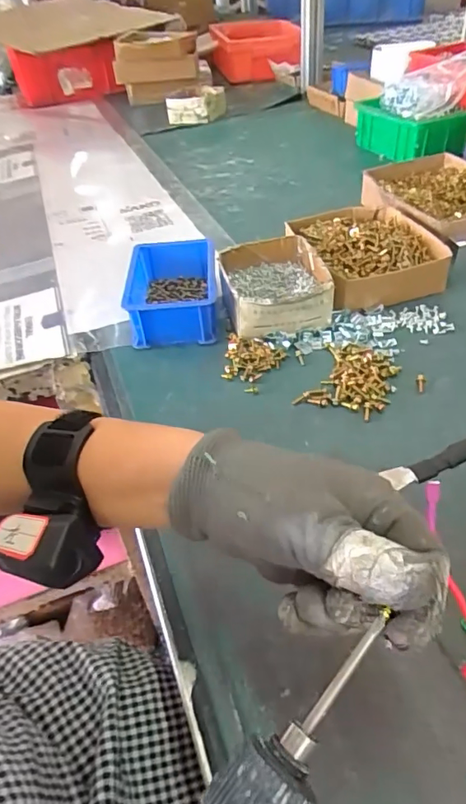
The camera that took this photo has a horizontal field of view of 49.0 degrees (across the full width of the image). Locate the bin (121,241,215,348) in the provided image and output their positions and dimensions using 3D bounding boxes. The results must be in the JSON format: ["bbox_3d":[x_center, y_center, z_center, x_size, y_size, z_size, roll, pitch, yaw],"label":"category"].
[{"bbox_3d":[-0.066,-0.124,0.579,0.099,0.058,0.144,-6,43,0],"label":"bin"}]

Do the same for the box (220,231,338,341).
[{"bbox_3d":[0.045,-0.129,0.573,0.108,0.053,0.121,-10,43,-4],"label":"box"}]

